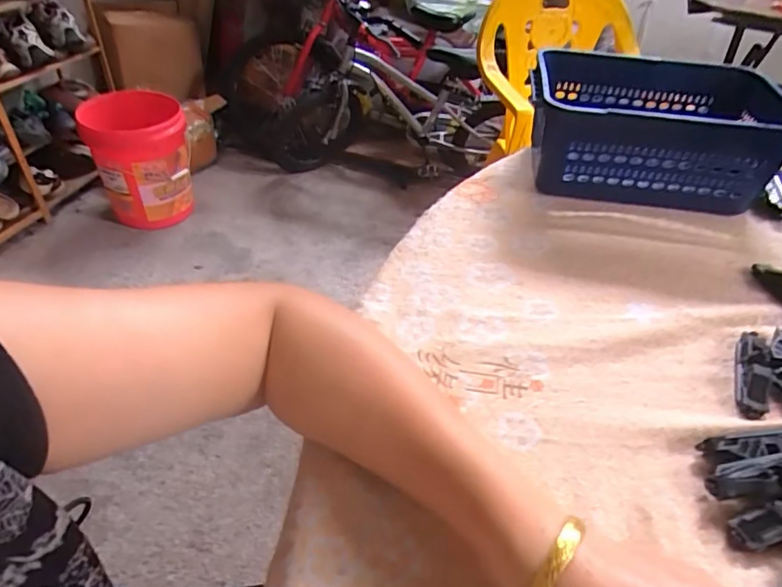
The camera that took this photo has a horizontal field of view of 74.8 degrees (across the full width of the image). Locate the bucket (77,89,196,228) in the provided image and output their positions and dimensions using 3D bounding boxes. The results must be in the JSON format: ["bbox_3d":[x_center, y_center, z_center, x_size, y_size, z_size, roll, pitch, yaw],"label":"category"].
[{"bbox_3d":[-0.711,-0.376,1.499,0.256,0.347,0.220,-12,44,-16],"label":"bucket"}]

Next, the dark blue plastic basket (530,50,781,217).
[{"bbox_3d":[0.287,-0.183,0.568,0.264,0.101,0.179,5,43,4],"label":"dark blue plastic basket"}]

